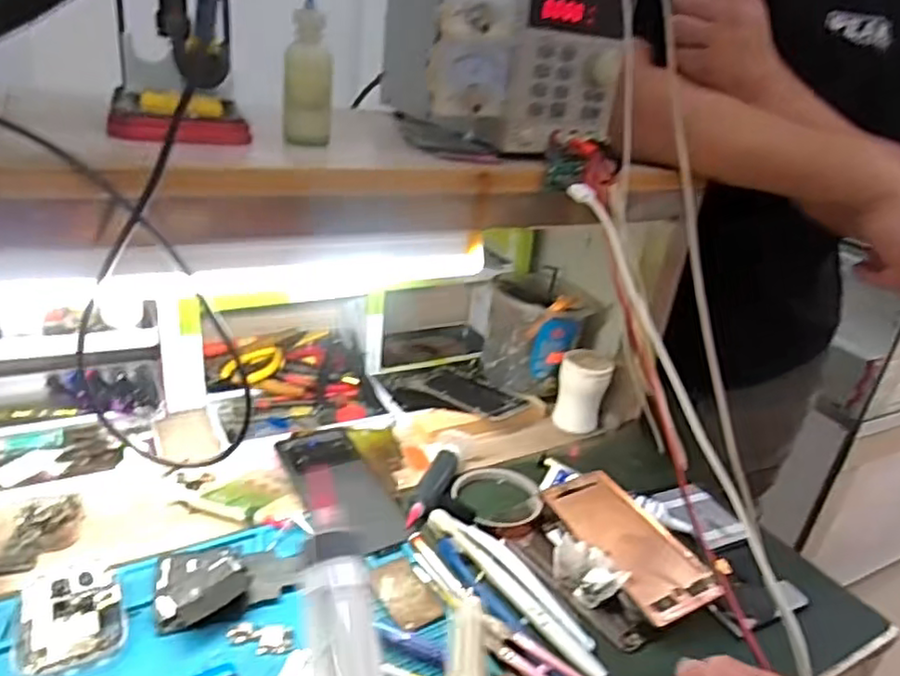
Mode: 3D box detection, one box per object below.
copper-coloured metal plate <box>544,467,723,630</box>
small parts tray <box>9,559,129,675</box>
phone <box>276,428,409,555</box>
[{"bbox_3d":[0.149,0.168,0.547,0.074,0.007,0.156,-15,32,-24],"label":"copper-coloured metal plate"},{"bbox_3d":[-0.250,0.179,0.425,0.062,0.024,0.074,-8,29,-30],"label":"small parts tray"},{"bbox_3d":[-0.095,0.132,0.580,0.072,0.009,0.167,-9,30,-31],"label":"phone"}]

